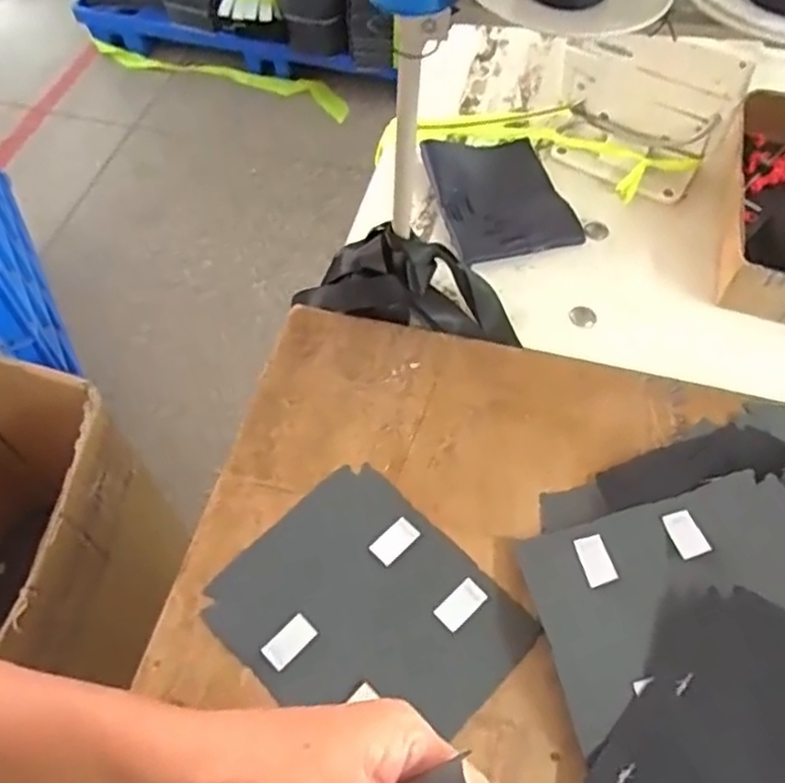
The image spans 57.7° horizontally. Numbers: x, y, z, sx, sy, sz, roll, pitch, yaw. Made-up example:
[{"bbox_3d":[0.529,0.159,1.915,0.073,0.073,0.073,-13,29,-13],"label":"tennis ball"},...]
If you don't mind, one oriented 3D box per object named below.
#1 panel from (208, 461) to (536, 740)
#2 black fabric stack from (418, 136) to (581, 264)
[{"bbox_3d":[-0.019,0.160,0.513,0.163,0.008,0.194,-40,65,-22],"label":"panel"},{"bbox_3d":[0.109,-0.205,0.734,0.122,0.013,0.171,-13,58,-8],"label":"black fabric stack"}]

